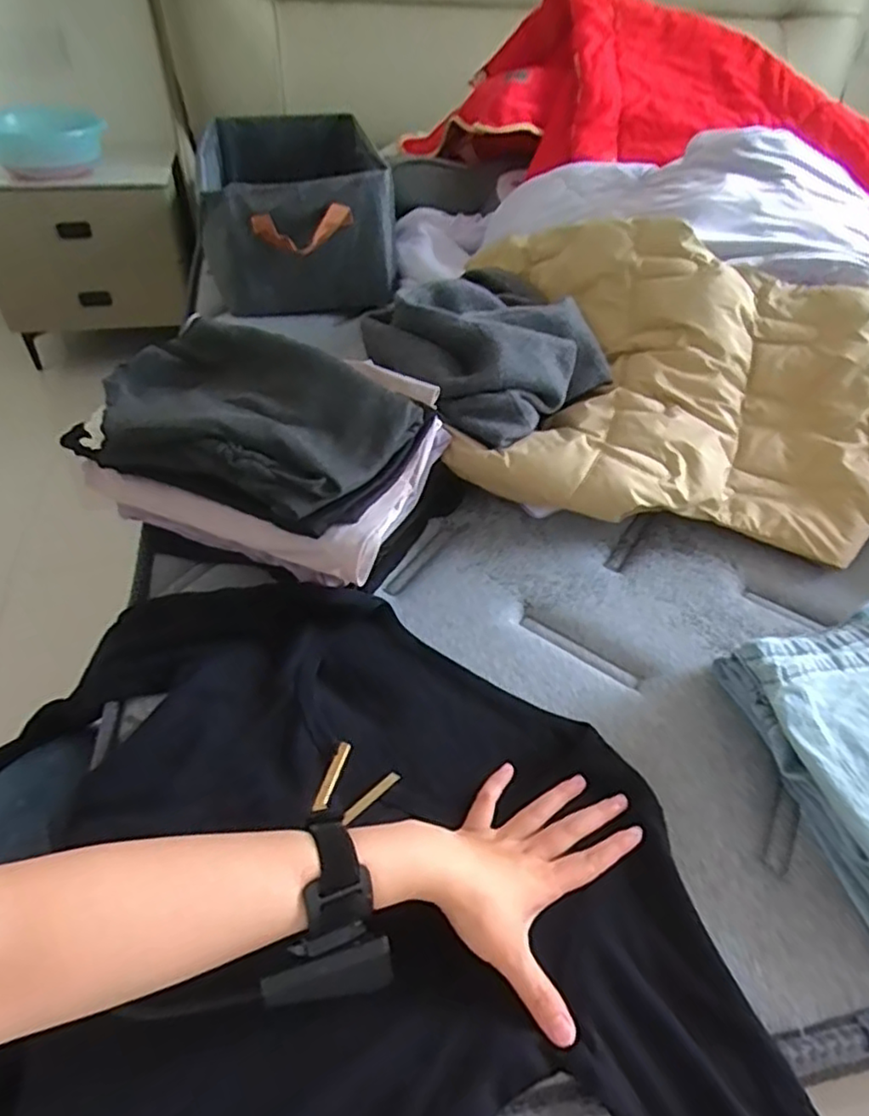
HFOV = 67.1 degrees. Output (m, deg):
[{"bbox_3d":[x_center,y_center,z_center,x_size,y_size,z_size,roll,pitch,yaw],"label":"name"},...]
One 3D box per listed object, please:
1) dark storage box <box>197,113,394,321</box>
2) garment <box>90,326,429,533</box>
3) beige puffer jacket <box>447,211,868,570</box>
[{"bbox_3d":[-0.254,-0.621,1.171,0.296,0.202,0.516,-7,45,-10],"label":"dark storage box"},{"bbox_3d":[-0.172,-0.128,0.589,0.272,0.066,0.178,19,46,16],"label":"garment"},{"bbox_3d":[0.277,-0.212,0.747,0.576,0.164,0.433,16,45,13],"label":"beige puffer jacket"}]

